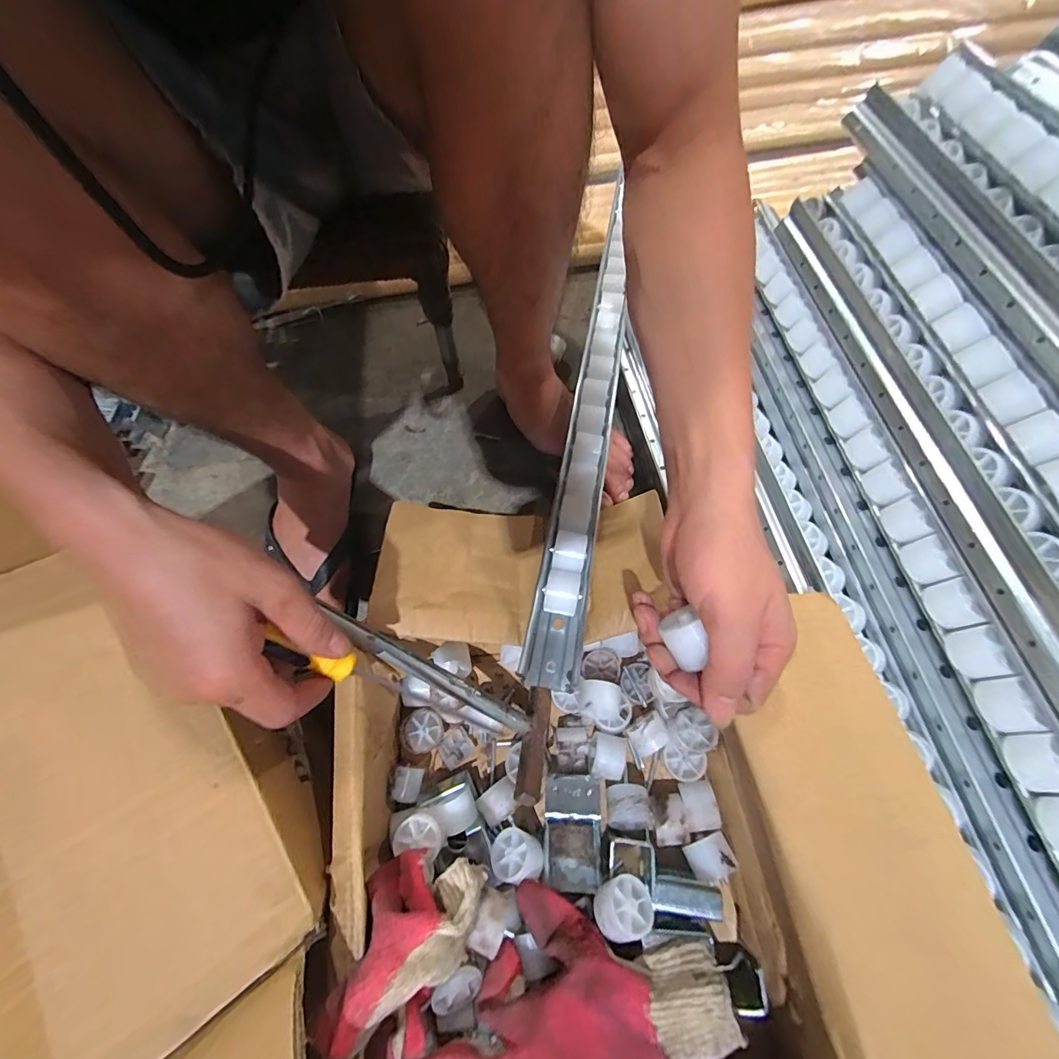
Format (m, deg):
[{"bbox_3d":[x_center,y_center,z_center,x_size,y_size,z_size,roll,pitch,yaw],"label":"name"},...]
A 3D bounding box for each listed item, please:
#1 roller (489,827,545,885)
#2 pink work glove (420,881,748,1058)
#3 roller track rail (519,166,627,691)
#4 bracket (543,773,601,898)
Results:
[{"bbox_3d":[-0.008,0.258,0.354,0.037,0.024,0.034,-17,47,18],"label":"roller"},{"bbox_3d":[0.019,0.316,0.292,0.200,0.047,0.120,-29,67,-10],"label":"pink work glove"},{"bbox_3d":[0.062,-0.133,0.449,0.043,0.041,0.553,8,66,7],"label":"roller track rail"},{"bbox_3d":[0.034,0.243,0.358,0.043,0.032,0.081,1,66,4],"label":"bracket"}]

